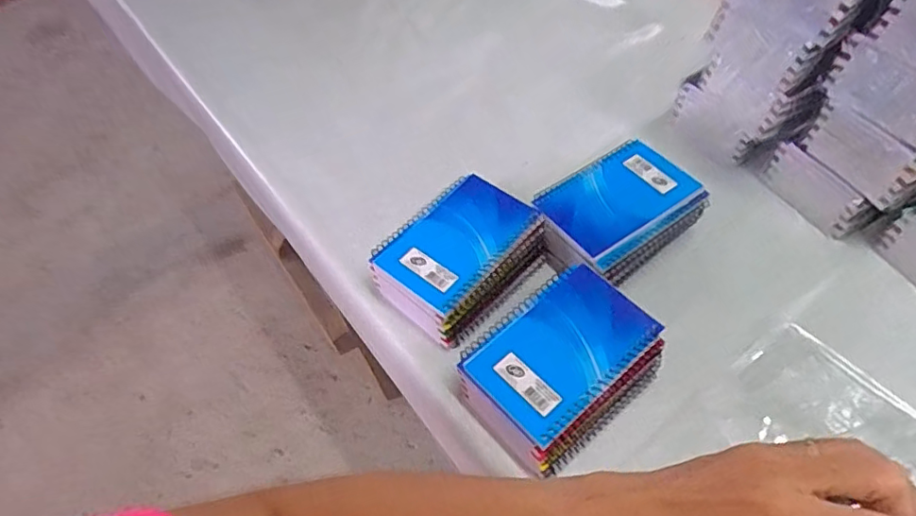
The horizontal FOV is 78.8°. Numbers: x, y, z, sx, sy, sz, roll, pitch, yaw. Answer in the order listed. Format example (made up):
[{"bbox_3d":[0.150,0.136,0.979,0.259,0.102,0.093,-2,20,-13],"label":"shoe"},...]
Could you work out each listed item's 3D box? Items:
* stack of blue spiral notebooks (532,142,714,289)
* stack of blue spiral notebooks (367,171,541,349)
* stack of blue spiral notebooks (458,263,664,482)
[{"bbox_3d":[0.142,-0.036,0.515,0.145,0.058,0.098,-32,57,-17],"label":"stack of blue spiral notebooks"},{"bbox_3d":[0.003,-0.001,0.499,0.136,0.052,0.104,-40,60,-22],"label":"stack of blue spiral notebooks"},{"bbox_3d":[0.078,0.084,0.434,0.134,0.059,0.098,-36,58,-19],"label":"stack of blue spiral notebooks"}]

